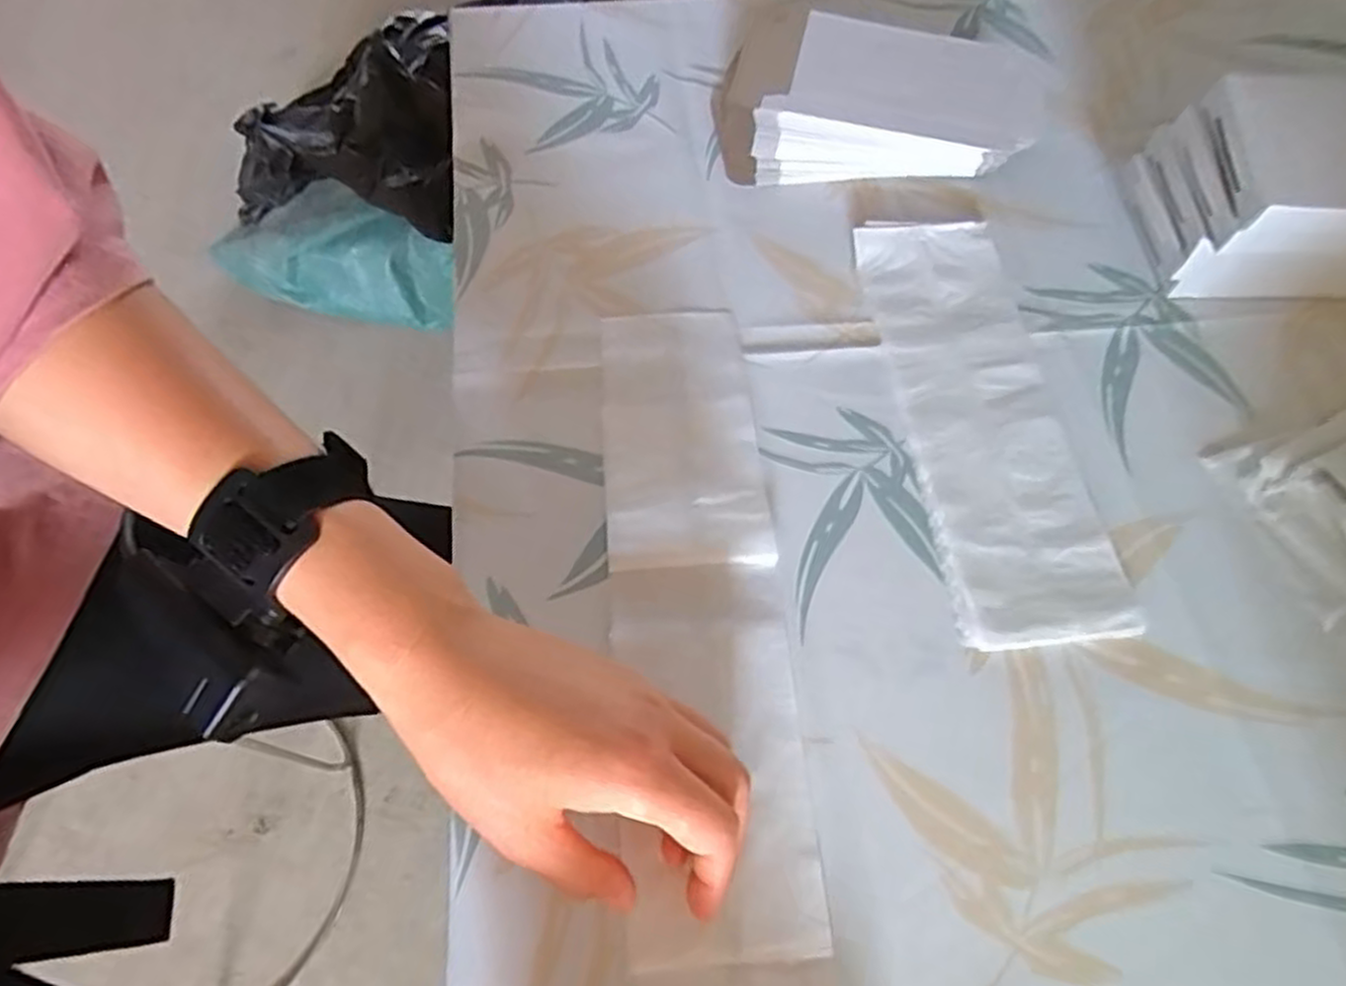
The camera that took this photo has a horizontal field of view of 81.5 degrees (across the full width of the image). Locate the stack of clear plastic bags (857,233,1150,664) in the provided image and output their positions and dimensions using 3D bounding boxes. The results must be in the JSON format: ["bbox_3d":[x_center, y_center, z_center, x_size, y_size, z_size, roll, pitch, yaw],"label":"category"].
[{"bbox_3d":[0.162,-0.044,0.410,0.084,0.009,0.254,-5,64,-5],"label":"stack of clear plastic bags"}]

